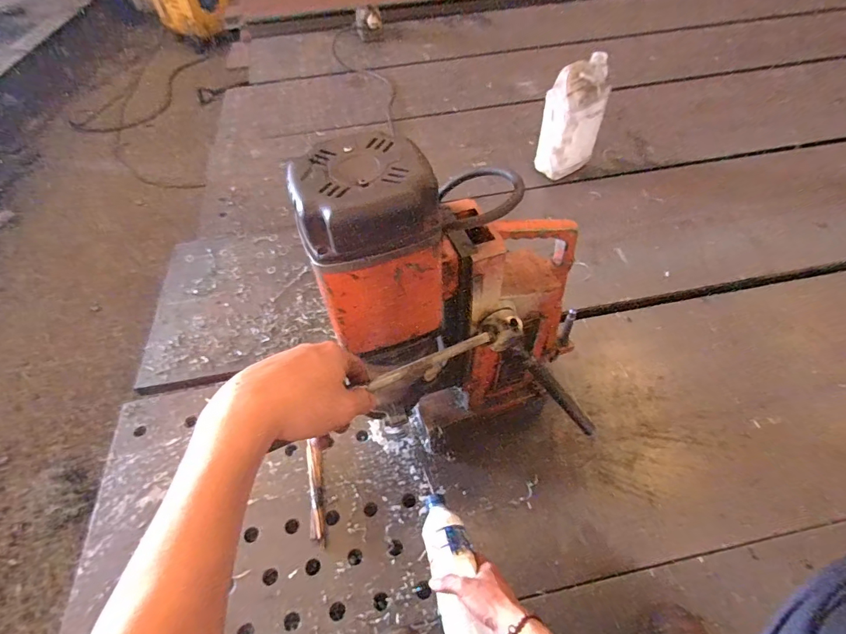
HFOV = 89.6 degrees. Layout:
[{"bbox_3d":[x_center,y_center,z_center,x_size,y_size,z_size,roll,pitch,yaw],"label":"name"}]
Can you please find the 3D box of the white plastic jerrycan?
[{"bbox_3d":[0.439,-0.577,1.249,0.164,0.301,0.102,-24,55,-16],"label":"white plastic jerrycan"}]

